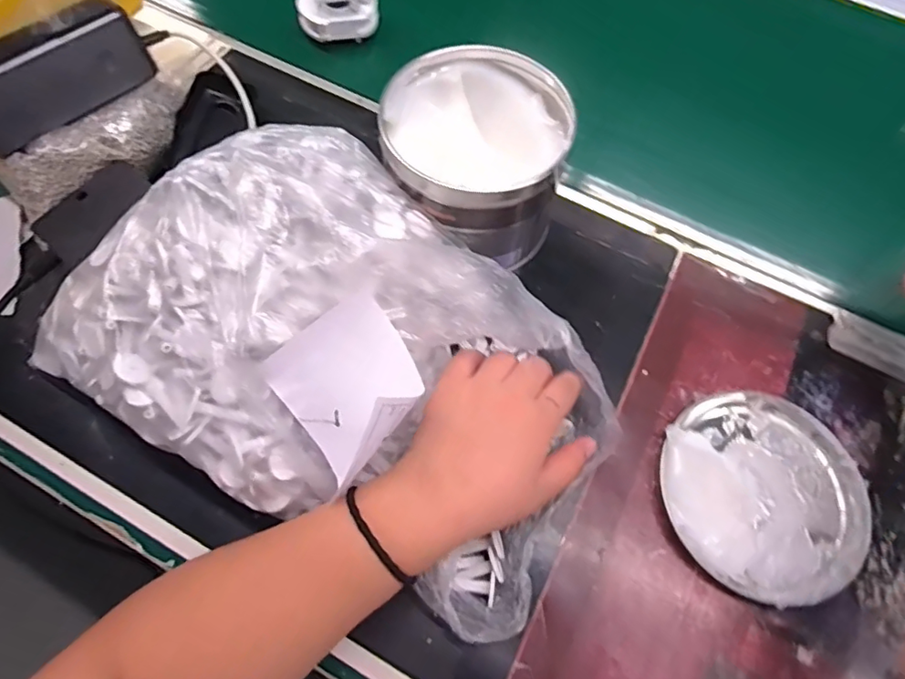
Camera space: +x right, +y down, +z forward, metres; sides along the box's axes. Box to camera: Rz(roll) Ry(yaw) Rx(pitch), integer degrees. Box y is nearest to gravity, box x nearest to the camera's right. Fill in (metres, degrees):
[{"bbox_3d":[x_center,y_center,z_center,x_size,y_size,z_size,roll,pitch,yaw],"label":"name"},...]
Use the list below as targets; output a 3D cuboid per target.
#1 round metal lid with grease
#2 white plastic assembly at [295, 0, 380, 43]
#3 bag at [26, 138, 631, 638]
[{"bbox_3d":[0.201,0.095,0.349,0.127,0.026,0.126,1,66,-2],"label":"round metal lid with grease"},{"bbox_3d":[-0.106,-0.308,0.509,0.073,0.040,0.040,-11,67,-7],"label":"white plastic assembly"},{"bbox_3d":[-0.057,0.005,0.325,0.313,0.112,0.207,30,69,11],"label":"bag"}]

